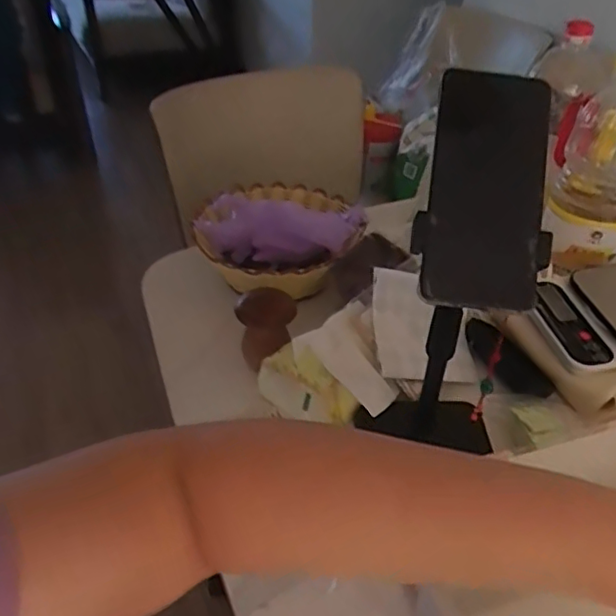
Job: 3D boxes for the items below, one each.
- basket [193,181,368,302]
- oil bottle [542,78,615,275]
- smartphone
[{"bbox_3d":[-0.028,-0.097,0.760,0.187,0.079,0.191,1,38,-1],"label":"basket"},{"bbox_3d":[0.346,-0.169,0.699,0.093,0.221,0.101,-14,41,-20],"label":"oil bottle"},{"bbox_3d":[0.119,-0.078,0.398,0.076,0.158,0.013,7,-4,1],"label":"smartphone"}]

